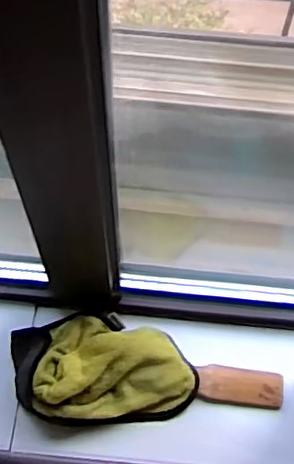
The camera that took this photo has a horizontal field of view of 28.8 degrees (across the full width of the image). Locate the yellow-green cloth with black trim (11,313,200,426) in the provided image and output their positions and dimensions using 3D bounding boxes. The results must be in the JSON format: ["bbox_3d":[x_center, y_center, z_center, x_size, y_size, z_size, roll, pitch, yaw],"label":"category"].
[{"bbox_3d":[-0.049,0.151,0.646,0.208,0.052,0.118,-2,61,-1],"label":"yellow-green cloth with black trim"}]

